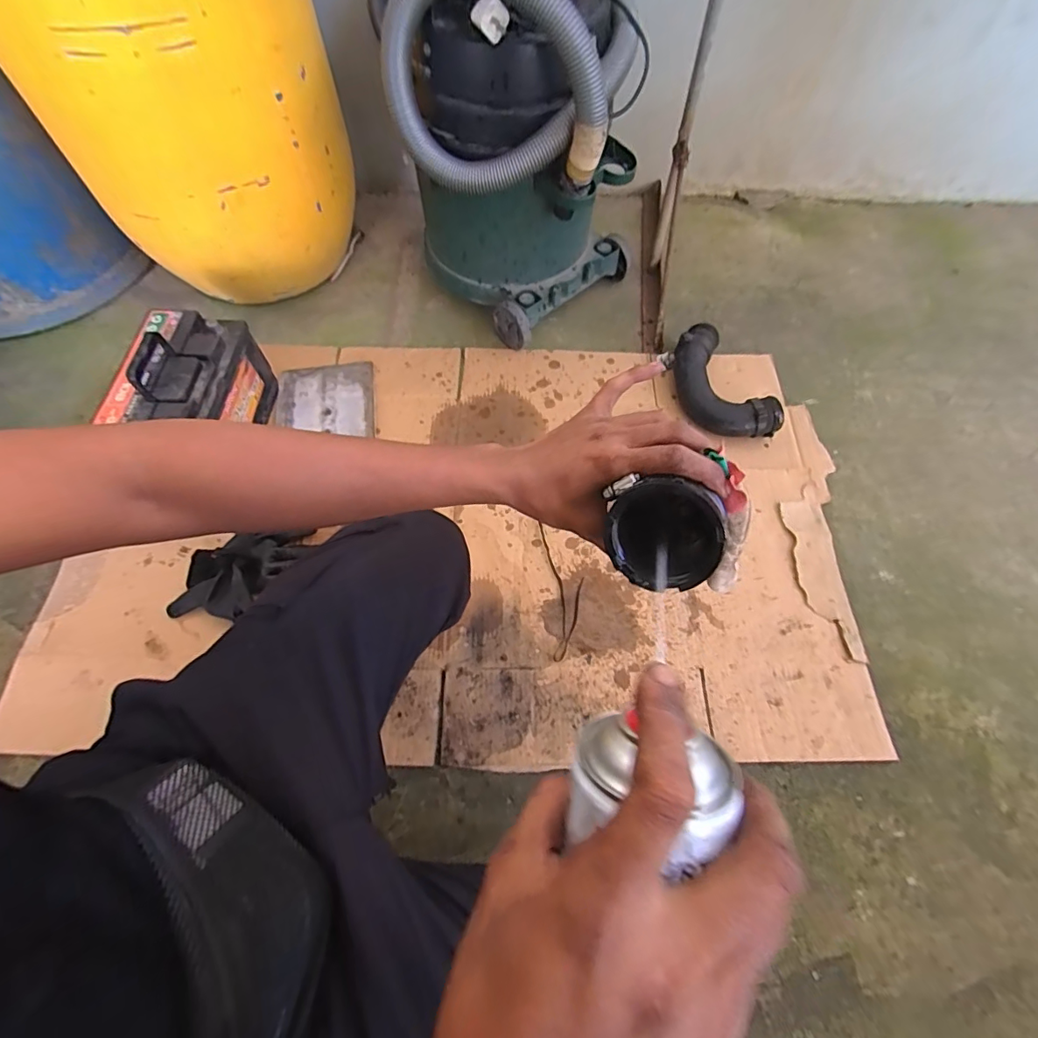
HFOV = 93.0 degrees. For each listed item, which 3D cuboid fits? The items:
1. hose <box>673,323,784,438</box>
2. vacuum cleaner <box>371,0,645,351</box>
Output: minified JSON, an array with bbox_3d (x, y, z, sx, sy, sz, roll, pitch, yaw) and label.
[{"bbox_3d":[0.390,-0.269,0.974,0.146,0.072,0.269,-15,65,-8],"label":"hose"},{"bbox_3d":[0.025,-0.642,0.874,0.311,0.483,0.381,40,70,17],"label":"vacuum cleaner"}]

